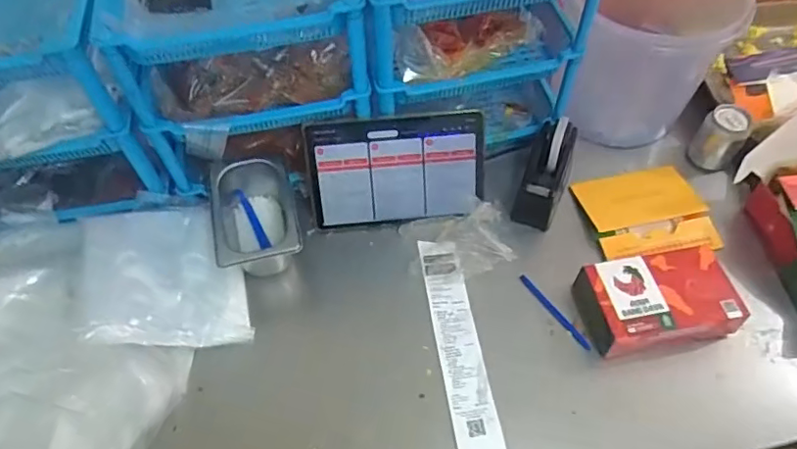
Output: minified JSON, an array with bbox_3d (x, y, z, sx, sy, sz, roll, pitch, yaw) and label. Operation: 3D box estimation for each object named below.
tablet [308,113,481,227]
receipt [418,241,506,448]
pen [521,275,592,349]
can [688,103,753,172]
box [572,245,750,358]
[{"bbox_3d":[-0.001,-0.075,0.813,0.248,0.161,0.012,-5,22,-2],"label":"tablet"},{"bbox_3d":[0.079,0.152,0.746,0.055,0.006,0.302,-8,56,-3],"label":"receipt"},{"bbox_3d":[0.214,0.120,0.777,0.012,0.008,0.133,-28,59,-16],"label":"pen"},{"bbox_3d":[0.496,-0.131,0.876,0.064,0.098,0.060,36,64,23],"label":"can"},{"bbox_3d":[0.340,0.104,0.743,0.185,0.073,0.122,-10,56,-5],"label":"box"}]

